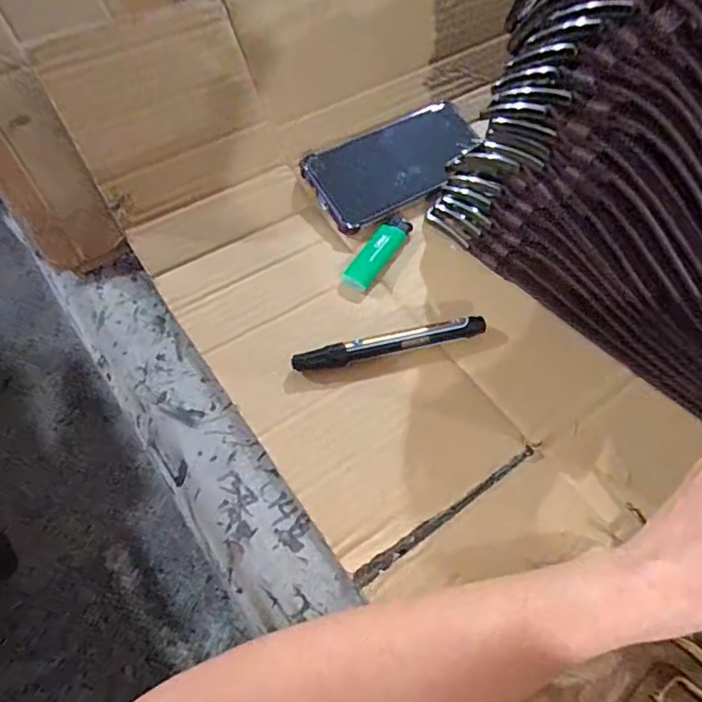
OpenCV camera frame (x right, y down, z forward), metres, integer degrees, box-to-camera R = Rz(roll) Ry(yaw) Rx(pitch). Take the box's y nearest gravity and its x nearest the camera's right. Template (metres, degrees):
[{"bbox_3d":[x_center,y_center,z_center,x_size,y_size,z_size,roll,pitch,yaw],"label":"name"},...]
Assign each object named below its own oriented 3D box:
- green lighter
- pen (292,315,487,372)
[{"bbox_3d":[0.023,-0.081,0.421,0.022,0.011,0.083,29,62,16],"label":"green lighter"},{"bbox_3d":[0.030,-0.005,0.371,0.141,0.016,0.014,-15,60,-10],"label":"pen"}]

